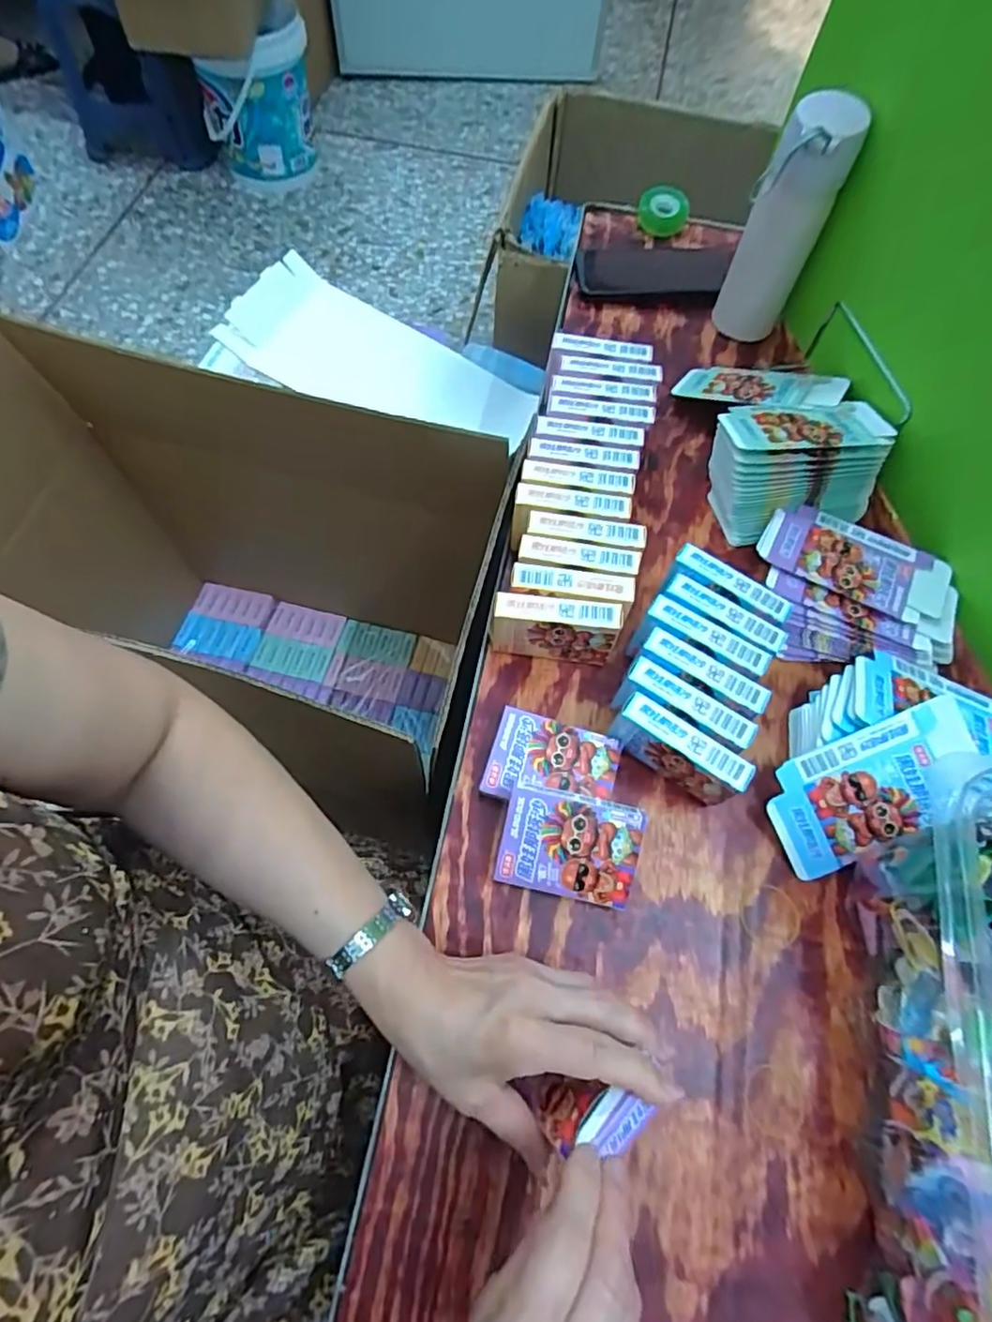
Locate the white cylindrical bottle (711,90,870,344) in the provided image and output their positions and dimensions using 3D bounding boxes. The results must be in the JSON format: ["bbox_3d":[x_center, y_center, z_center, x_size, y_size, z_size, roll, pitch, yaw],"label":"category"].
[{"bbox_3d":[0.270,-0.408,0.581,0.064,0.195,0.064,1,65,-3],"label":"white cylindrical bottle"}]

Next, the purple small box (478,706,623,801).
[{"bbox_3d":[0.040,0.079,0.452,0.090,0.027,0.064,16,66,4],"label":"purple small box"}]

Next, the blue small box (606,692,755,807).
[{"bbox_3d":[0.126,0.067,0.439,0.092,0.068,0.022,33,68,12],"label":"blue small box"}]

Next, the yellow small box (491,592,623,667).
[{"bbox_3d":[0.044,-0.023,0.474,0.092,0.070,0.023,7,65,0],"label":"yellow small box"}]

